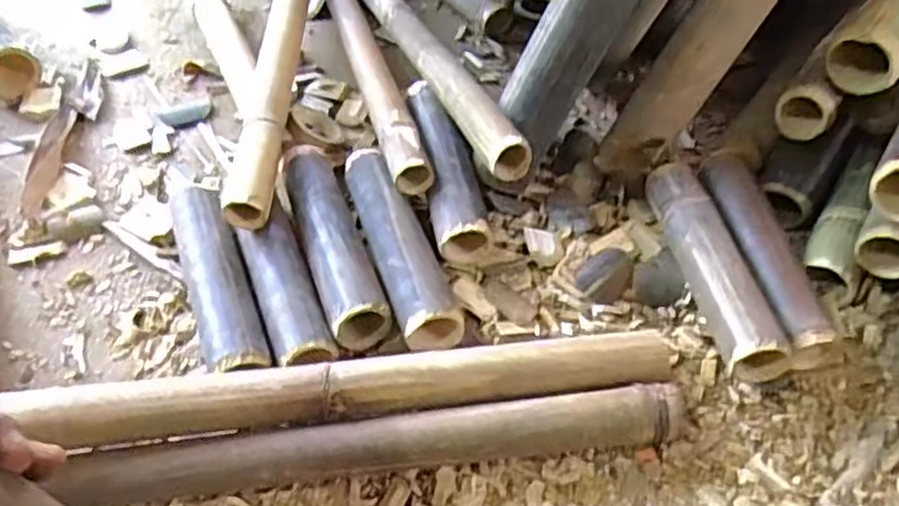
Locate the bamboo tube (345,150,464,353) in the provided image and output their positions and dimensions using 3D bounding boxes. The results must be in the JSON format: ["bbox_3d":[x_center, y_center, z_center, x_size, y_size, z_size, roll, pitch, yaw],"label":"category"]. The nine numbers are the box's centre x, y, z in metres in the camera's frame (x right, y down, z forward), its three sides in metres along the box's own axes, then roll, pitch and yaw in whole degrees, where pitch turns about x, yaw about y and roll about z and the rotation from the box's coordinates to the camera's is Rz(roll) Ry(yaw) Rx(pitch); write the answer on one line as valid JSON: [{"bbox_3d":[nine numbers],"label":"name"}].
[{"bbox_3d":[-0.054,-0.019,0.736,0.063,0.046,0.266,-15,52,-12],"label":"bamboo tube"}]

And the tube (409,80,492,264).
[{"bbox_3d":[-0.005,-0.104,0.823,0.055,0.060,0.261,-8,51,-6],"label":"tube"}]

